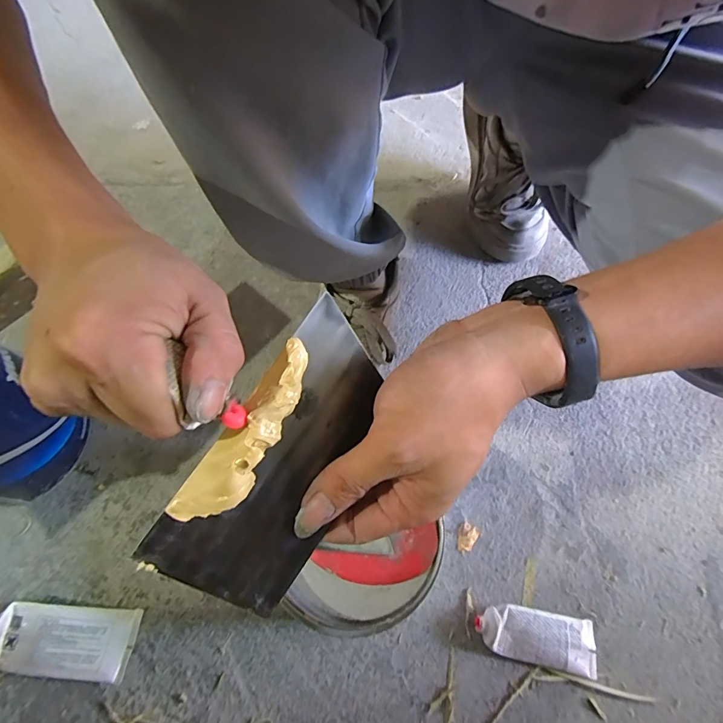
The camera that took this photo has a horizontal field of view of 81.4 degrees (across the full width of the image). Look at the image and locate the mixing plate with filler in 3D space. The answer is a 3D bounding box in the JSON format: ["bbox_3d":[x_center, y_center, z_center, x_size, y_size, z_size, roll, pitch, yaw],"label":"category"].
[{"bbox_3d":[-0.032,0.049,0.202,0.072,0.014,0.141,38,81,-23],"label":"mixing plate with filler"}]

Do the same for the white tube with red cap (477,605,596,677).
[{"bbox_3d":[0.166,0.260,0.398,0.113,0.021,0.046,11,67,5],"label":"white tube with red cap"}]

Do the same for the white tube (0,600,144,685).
[{"bbox_3d":[-0.285,0.263,0.397,0.131,0.026,0.057,6,67,3],"label":"white tube"}]

